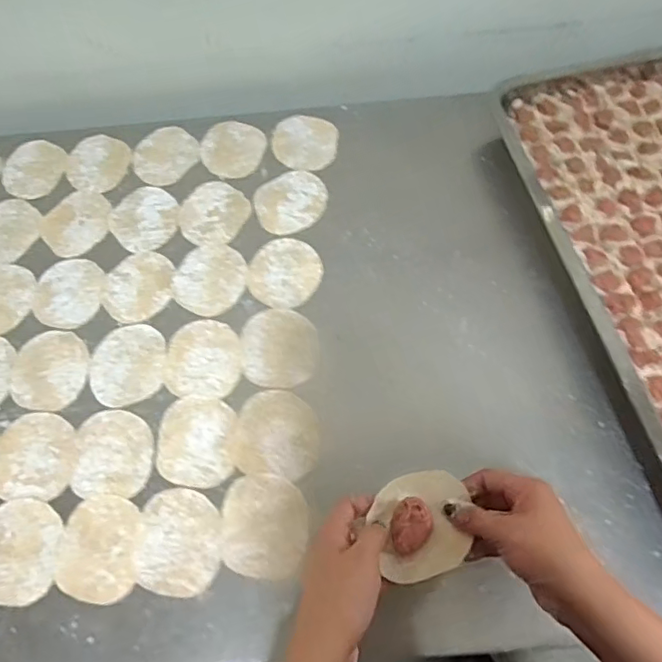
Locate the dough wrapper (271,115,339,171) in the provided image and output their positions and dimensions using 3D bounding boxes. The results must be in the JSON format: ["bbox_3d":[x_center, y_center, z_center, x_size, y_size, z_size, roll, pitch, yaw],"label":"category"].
[{"bbox_3d":[-0.032,-0.230,0.682,0.080,0.005,0.079,6,64,5],"label":"dough wrapper"}]

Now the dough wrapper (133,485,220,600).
[{"bbox_3d":[-0.131,0.182,0.488,0.072,0.004,0.085,4,64,4],"label":"dough wrapper"}]

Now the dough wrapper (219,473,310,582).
[{"bbox_3d":[-0.058,0.170,0.492,0.076,0.004,0.085,-2,64,1],"label":"dough wrapper"}]

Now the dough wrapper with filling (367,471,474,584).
[{"bbox_3d":[0.069,0.144,0.424,0.071,0.025,0.074,-15,64,-5],"label":"dough wrapper with filling"}]

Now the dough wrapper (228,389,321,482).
[{"bbox_3d":[-0.051,0.095,0.526,0.083,0.004,0.078,8,65,6],"label":"dough wrapper"}]

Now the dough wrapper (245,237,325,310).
[{"bbox_3d":[-0.049,-0.064,0.603,0.077,0.004,0.083,-1,64,2],"label":"dough wrapper"}]

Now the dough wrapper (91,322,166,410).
[{"bbox_3d":[-0.205,0.034,0.565,0.074,0.004,0.085,-2,64,1],"label":"dough wrapper"}]

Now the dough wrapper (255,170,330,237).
[{"bbox_3d":[-0.045,-0.149,0.644,0.080,0.004,0.084,-1,64,2],"label":"dough wrapper"}]

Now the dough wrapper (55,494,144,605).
[{"bbox_3d":[-0.202,0.188,0.489,0.070,0.004,0.085,-1,64,2],"label":"dough wrapper"}]

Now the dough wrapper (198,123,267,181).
[{"bbox_3d":[-0.121,-0.223,0.683,0.079,0.004,0.085,-1,64,2],"label":"dough wrapper"}]

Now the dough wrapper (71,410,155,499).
[{"bbox_3d":[-0.204,0.114,0.526,0.075,0.004,0.078,0,64,2],"label":"dough wrapper"}]

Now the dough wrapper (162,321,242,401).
[{"bbox_3d":[-0.128,0.028,0.564,0.078,0.004,0.081,3,64,3],"label":"dough wrapper"}]

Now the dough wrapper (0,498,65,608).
[{"bbox_3d":[-0.274,0.193,0.493,0.073,0.005,0.085,-3,64,1],"label":"dough wrapper"}]

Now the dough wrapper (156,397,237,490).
[{"bbox_3d":[-0.127,0.103,0.527,0.071,0.004,0.083,-1,64,2],"label":"dough wrapper"}]

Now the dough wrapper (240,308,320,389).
[{"bbox_3d":[-0.051,0.016,0.565,0.077,0.004,0.084,-7,64,-1],"label":"dough wrapper"}]

